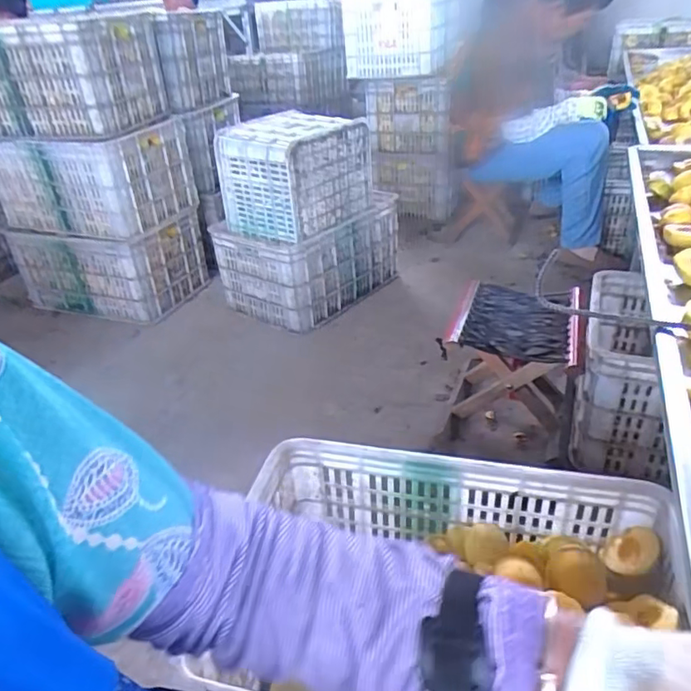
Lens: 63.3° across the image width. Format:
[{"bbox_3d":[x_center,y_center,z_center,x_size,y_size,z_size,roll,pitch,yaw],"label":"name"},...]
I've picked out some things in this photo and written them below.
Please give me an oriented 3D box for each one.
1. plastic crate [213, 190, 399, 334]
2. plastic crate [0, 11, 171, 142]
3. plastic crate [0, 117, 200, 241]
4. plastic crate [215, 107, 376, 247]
[{"bbox_3d":[-0.098,-0.282,1.755,0.322,0.267,0.503,21,40,35],"label":"plastic crate"},{"bbox_3d":[-0.793,-0.735,1.530,0.479,0.266,0.329,5,33,15],"label":"plastic crate"},{"bbox_3d":[-0.754,-0.519,1.697,0.485,0.266,0.349,11,35,23],"label":"plastic crate"},{"bbox_3d":[-0.142,-0.496,1.601,0.316,0.269,0.343,16,38,30],"label":"plastic crate"}]

